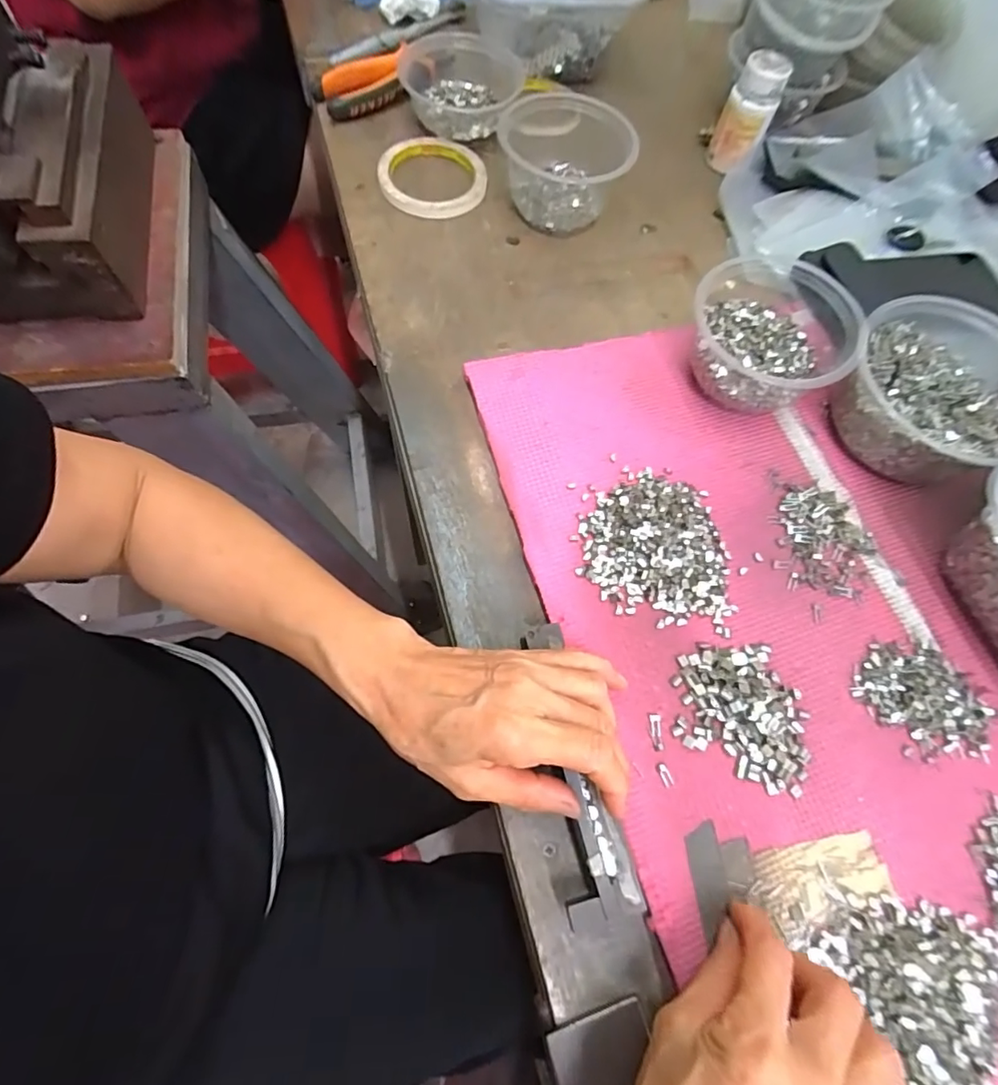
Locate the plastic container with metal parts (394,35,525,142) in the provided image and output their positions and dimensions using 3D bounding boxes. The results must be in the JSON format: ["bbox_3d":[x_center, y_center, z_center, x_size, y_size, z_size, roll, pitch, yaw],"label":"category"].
[{"bbox_3d":[-0.038,-0.444,0.525,0.119,0.043,0.112,6,68,-3],"label":"plastic container with metal parts"}]

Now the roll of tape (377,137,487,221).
[{"bbox_3d":[-0.060,-0.338,0.494,0.096,0.013,0.093,2,68,-4],"label":"roll of tape"}]

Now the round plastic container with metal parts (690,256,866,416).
[{"bbox_3d":[0.202,-0.161,0.404,0.109,0.066,0.125,23,68,4],"label":"round plastic container with metal parts"}]

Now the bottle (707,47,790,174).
[{"bbox_3d":[0.233,-0.403,0.502,0.046,0.074,0.048,23,68,4],"label":"bottle"}]

